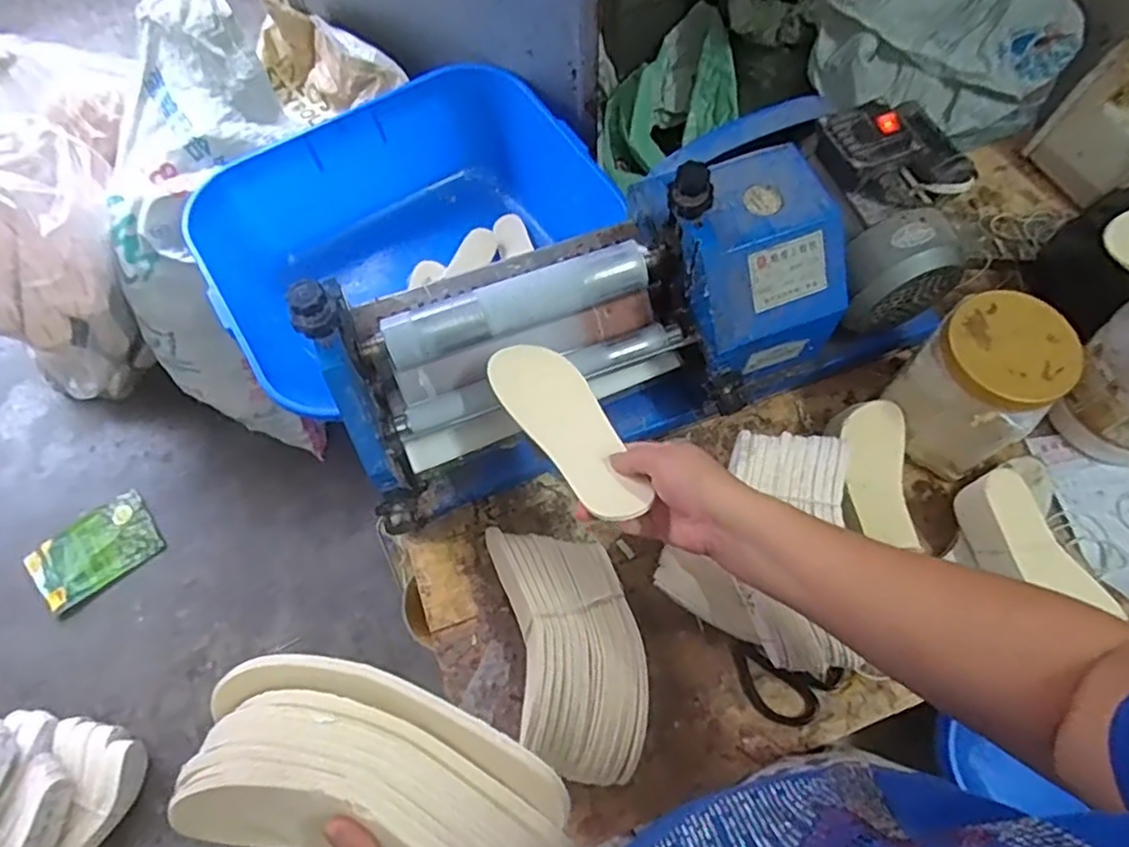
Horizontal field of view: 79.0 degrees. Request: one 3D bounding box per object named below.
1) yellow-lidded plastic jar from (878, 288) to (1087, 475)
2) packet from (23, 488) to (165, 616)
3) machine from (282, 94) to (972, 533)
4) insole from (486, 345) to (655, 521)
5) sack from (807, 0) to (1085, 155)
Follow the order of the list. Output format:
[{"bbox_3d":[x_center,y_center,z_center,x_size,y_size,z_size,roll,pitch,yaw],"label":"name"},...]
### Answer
[{"bbox_3d":[0.406,-0.037,0.681,0.102,0.161,0.116,-42,70,-15],"label":"yellow-lidded plastic jar"},{"bbox_3d":[-1.007,0.271,1.470,0.253,0.016,0.169,-36,69,-13],"label":"packet"},{"bbox_3d":[0.078,-0.138,0.699,0.624,0.237,0.264,-24,67,-8],"label":"machine"},{"bbox_3d":[0.005,0.002,0.585,0.072,0.025,0.206,-28,51,-9],"label":"insole"},{"bbox_3d":[0.690,-0.694,1.278,0.421,0.194,0.241,35,72,17],"label":"sack"}]

